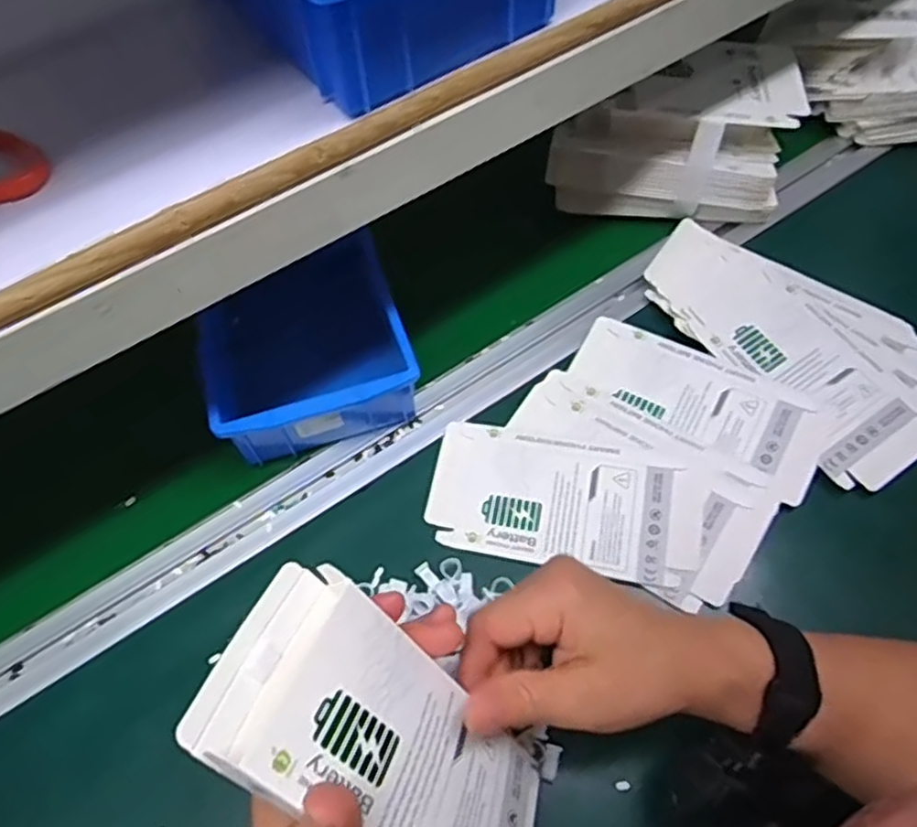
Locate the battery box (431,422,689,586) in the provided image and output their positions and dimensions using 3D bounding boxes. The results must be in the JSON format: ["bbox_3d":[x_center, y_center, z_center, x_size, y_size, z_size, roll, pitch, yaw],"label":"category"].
[{"bbox_3d":[0.061,0.056,0.456,0.156,0.004,0.085,9,61,9],"label":"battery box"}]

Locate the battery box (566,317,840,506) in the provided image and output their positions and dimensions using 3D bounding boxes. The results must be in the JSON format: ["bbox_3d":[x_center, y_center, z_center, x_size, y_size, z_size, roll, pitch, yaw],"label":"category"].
[{"bbox_3d":[0.166,-0.010,0.487,0.177,0.008,0.067,28,76,19],"label":"battery box"}]

